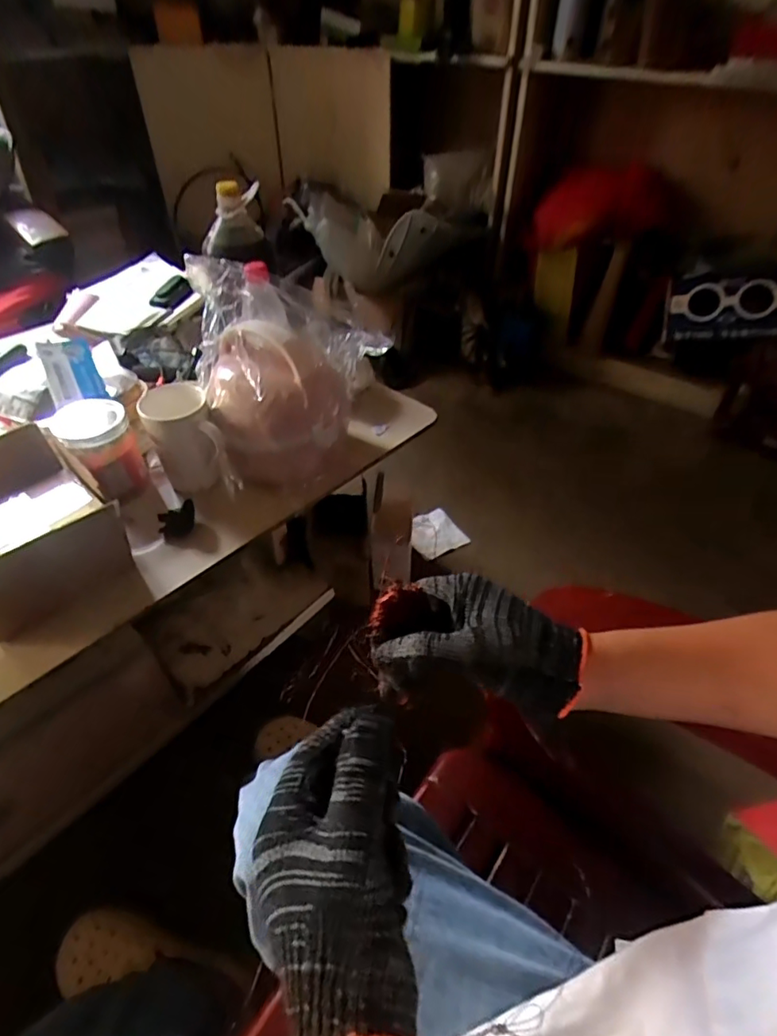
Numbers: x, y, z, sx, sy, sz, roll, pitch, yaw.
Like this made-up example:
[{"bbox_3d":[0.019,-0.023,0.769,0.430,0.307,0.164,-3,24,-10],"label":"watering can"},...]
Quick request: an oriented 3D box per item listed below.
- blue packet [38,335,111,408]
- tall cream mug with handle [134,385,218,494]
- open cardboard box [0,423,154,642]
[{"bbox_3d":[-0.417,-0.194,0.710,0.061,0.014,0.108,-21,70,-26],"label":"blue packet"},{"bbox_3d":[-0.265,-0.099,0.692,0.087,0.122,0.094,-15,47,-16],"label":"tall cream mug with handle"},{"bbox_3d":[-0.396,0.029,0.572,0.195,0.124,0.210,-29,52,-27],"label":"open cardboard box"}]

